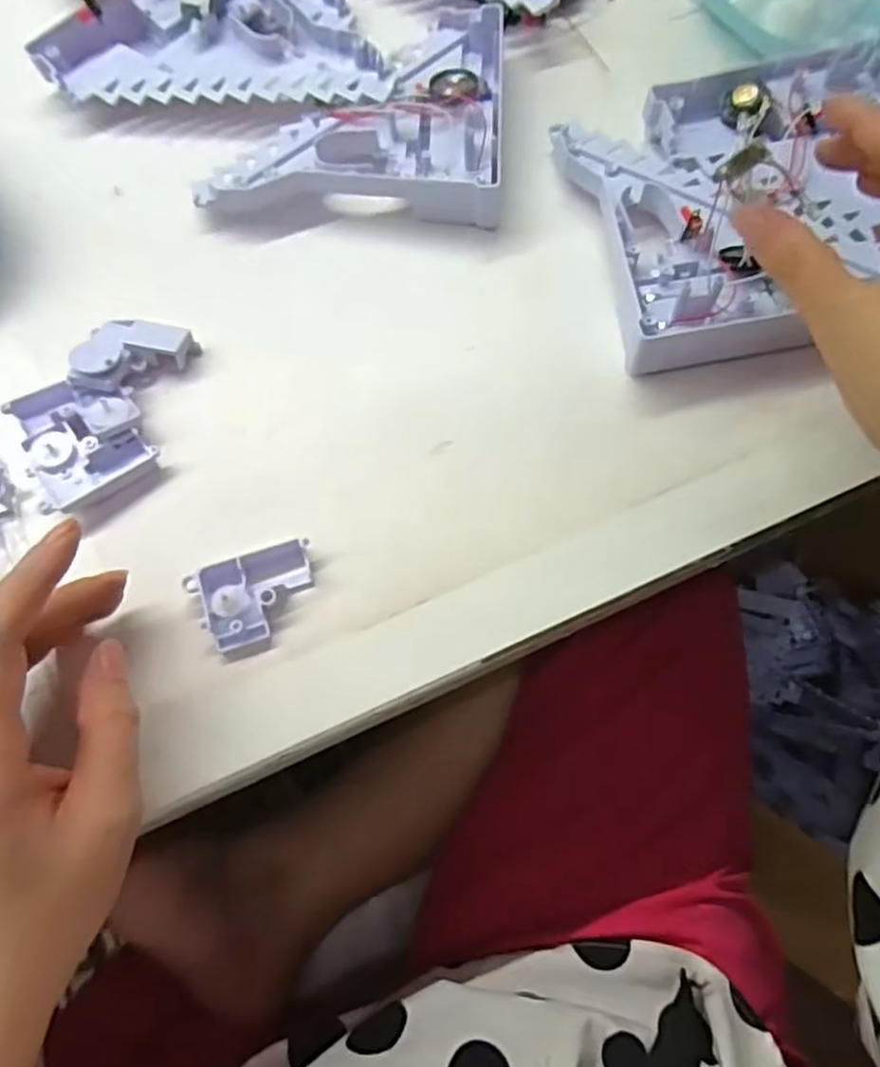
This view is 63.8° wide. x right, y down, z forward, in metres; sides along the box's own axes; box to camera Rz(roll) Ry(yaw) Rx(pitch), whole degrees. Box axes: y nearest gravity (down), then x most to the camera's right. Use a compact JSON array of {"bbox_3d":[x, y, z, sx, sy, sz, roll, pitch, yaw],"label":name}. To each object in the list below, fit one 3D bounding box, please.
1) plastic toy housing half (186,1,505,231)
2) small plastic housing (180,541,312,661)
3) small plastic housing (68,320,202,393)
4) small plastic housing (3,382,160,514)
[{"bbox_3d":[-0.042,-0.229,0.384,0.149,0.030,0.130,2,68,1],"label":"plastic toy housing half"},{"bbox_3d":[-0.075,0.027,0.288,0.049,0.015,0.037,-16,69,-6],"label":"small plastic housing"},{"bbox_3d":[-0.142,-0.081,0.329,0.049,0.021,0.040,3,68,2],"label":"small plastic housing"},{"bbox_3d":[-0.158,-0.042,0.314,0.049,0.017,0.057,-30,71,-11],"label":"small plastic housing"}]

